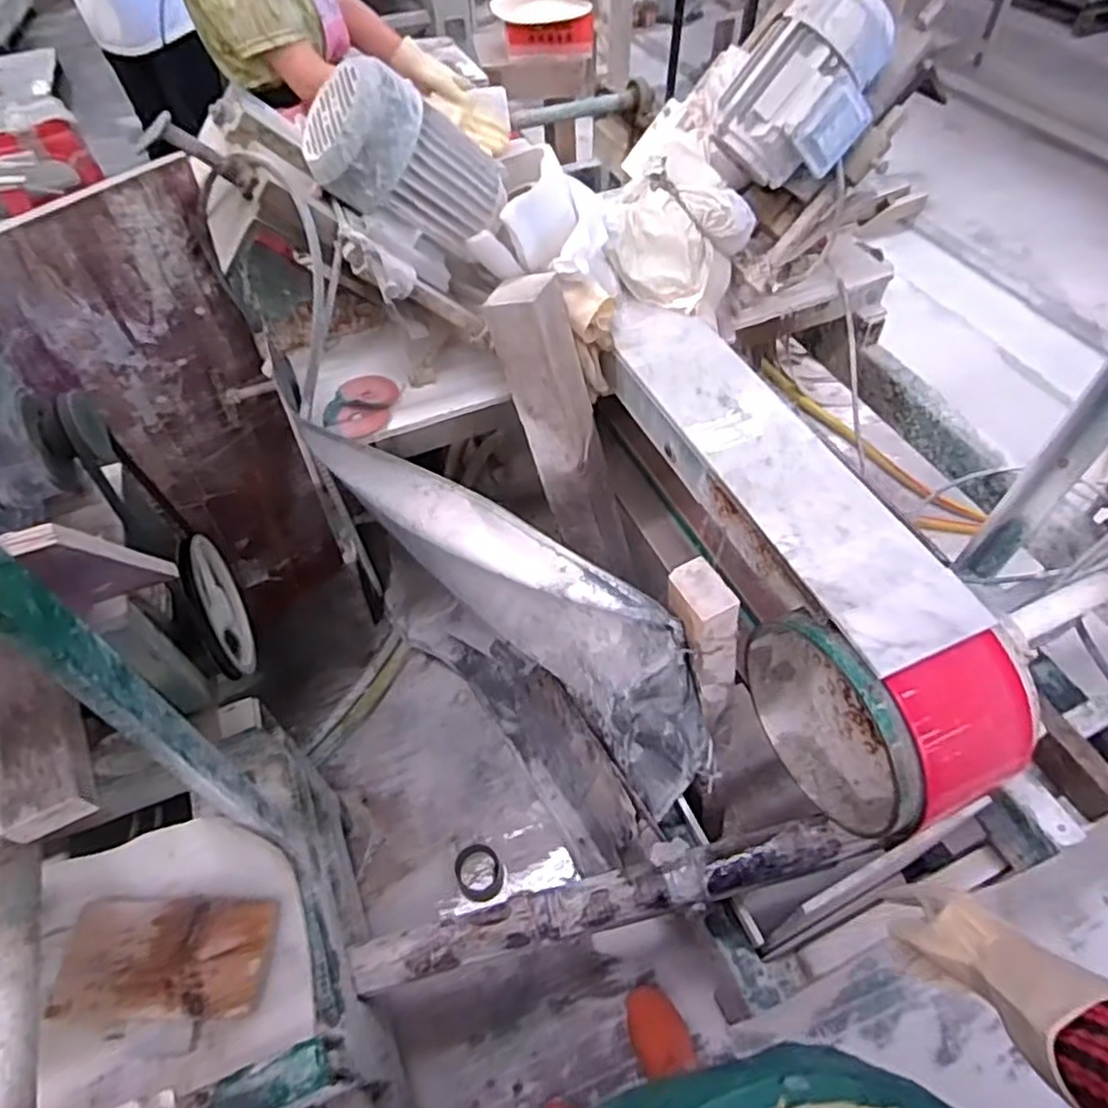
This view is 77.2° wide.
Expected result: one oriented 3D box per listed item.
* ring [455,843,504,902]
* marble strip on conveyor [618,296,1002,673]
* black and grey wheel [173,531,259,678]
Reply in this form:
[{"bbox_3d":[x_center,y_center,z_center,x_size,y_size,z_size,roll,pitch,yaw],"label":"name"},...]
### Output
[{"bbox_3d":[-0.136,0.585,1.275,0.082,0.039,0.093,-19,55,-11],"label":"ring"},{"bbox_3d":[0.269,-0.133,0.875,0.162,0.017,0.625,-21,56,-13],"label":"marble strip on conveyor"},{"bbox_3d":[-0.480,0.069,0.989,0.028,0.209,0.200,-20,55,-12],"label":"black and grey wheel"}]

